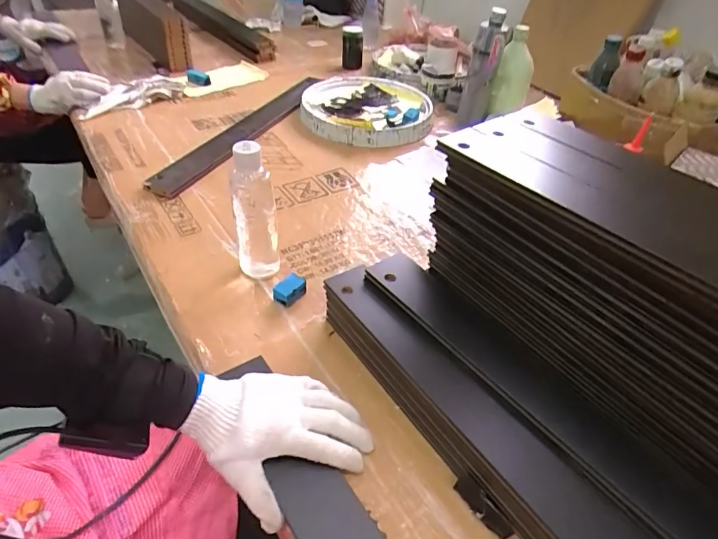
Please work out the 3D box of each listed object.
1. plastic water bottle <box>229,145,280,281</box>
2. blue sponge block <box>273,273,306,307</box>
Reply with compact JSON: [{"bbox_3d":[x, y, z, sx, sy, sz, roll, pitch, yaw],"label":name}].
[{"bbox_3d":[-0.136,-0.080,0.572,0.055,0.183,0.055,-5,44,-11],"label":"plastic water bottle"},{"bbox_3d":[-0.092,0.027,0.590,0.024,0.029,0.042,29,47,23],"label":"blue sponge block"}]

